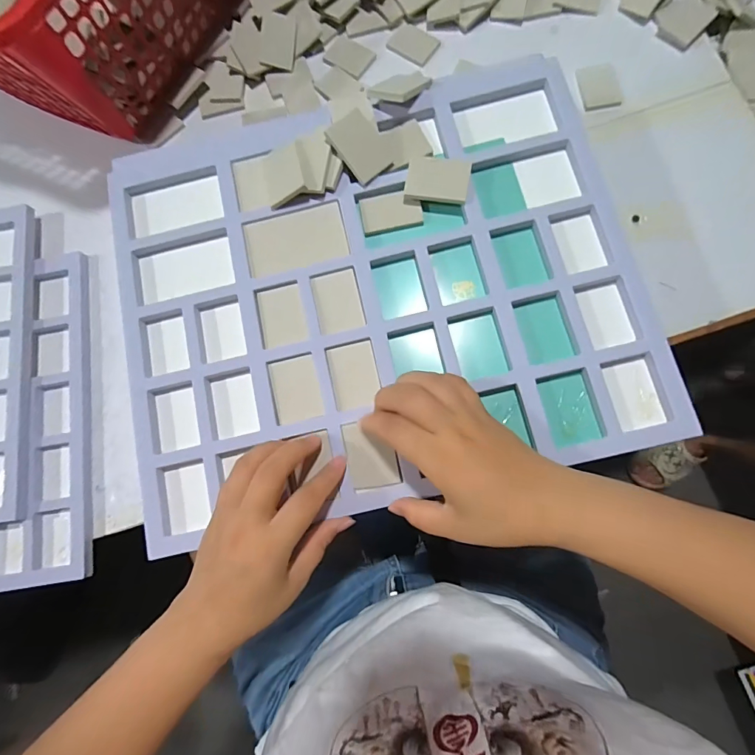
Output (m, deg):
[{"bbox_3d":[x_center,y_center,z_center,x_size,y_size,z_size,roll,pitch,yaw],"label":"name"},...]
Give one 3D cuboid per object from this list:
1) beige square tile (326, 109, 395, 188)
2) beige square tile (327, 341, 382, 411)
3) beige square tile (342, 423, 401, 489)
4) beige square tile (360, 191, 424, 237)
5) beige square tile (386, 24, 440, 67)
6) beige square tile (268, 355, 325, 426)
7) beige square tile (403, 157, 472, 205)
[{"bbox_3d":[-0.014,-0.201,0.362,0.043,0.004,0.054,-42,101,-16],"label":"beige square tile"},{"bbox_3d":[-0.018,-0.002,0.339,0.037,0.004,0.052,-13,78,2],"label":"beige square tile"},{"bbox_3d":[-0.005,0.060,0.325,0.036,0.005,0.051,-12,82,1],"label":"beige square tile"},{"bbox_3d":[0.012,-0.147,0.368,0.052,0.004,0.036,-12,78,3],"label":"beige square tile"},{"bbox_3d":[0.043,-0.394,0.490,0.055,0.004,0.041,37,84,11],"label":"beige square tile"},{"bbox_3d":[-0.066,0.010,0.338,0.038,0.006,0.052,-14,78,2],"label":"beige square tile"},{"bbox_3d":[0.052,-0.169,0.361,0.052,0.012,0.038,10,83,4],"label":"beige square tile"}]

